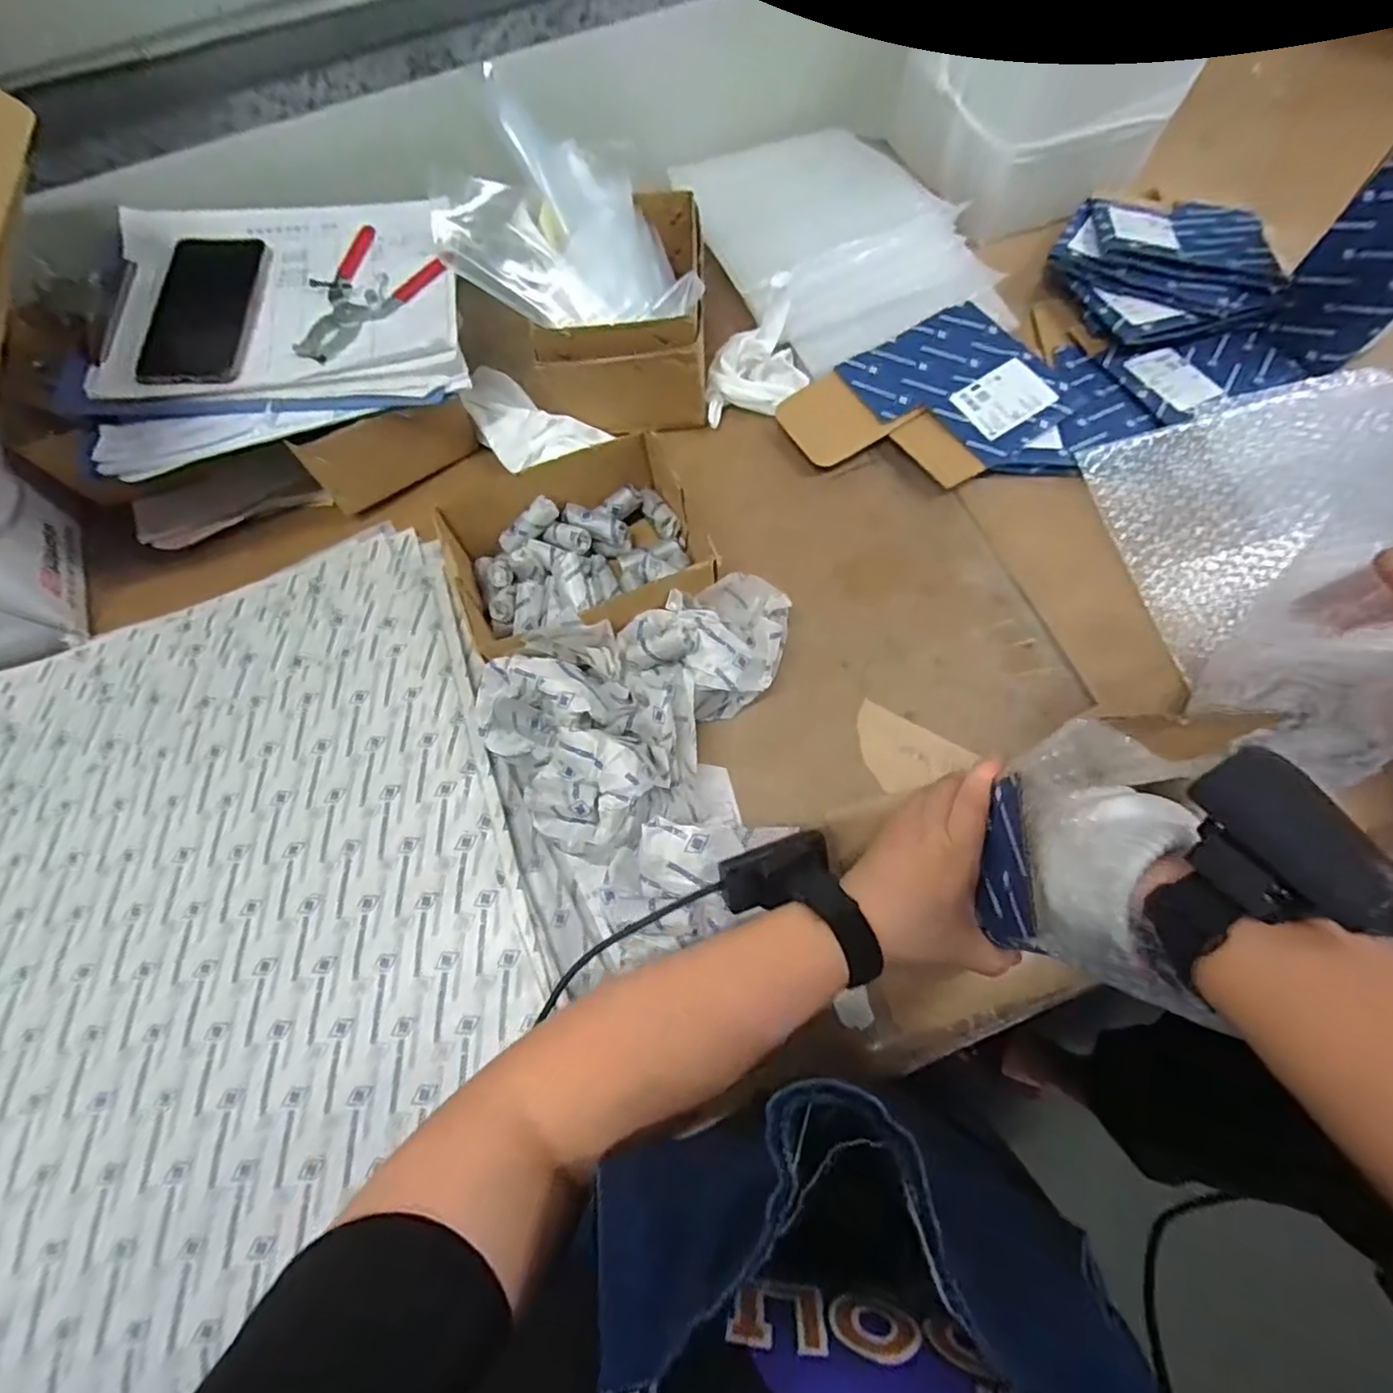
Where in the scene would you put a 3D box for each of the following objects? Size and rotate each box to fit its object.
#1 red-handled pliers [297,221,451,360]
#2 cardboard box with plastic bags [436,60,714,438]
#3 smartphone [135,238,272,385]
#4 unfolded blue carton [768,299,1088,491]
[{"bbox_3d":[-0.307,-0.359,0.573,0.119,0.015,0.146,30,74,13],"label":"red-handled pliers"},{"bbox_3d":[-0.099,-0.397,0.603,0.207,0.159,0.229,-2,70,2],"label":"cardboard box with plastic bags"},{"bbox_3d":[-0.428,-0.339,0.561,0.085,0.013,0.150,0,76,-6],"label":"smartphone"},{"bbox_3d":[0.221,-0.258,0.606,0.228,0.023,0.189,-28,72,1],"label":"unfolded blue carton"}]

